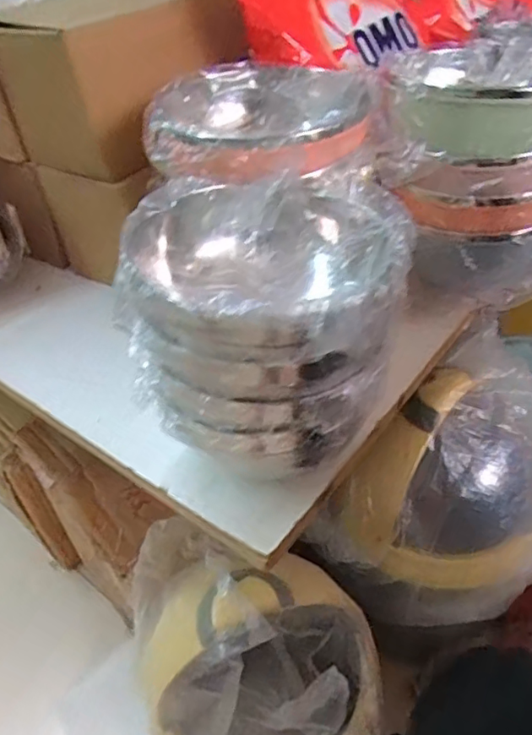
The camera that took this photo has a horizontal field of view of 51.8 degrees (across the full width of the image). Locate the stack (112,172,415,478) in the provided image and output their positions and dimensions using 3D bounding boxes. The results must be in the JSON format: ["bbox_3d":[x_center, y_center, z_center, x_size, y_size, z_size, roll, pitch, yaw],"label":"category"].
[{"bbox_3d":[-0.003,-0.038,0.331,0.161,0.097,0.145,17,47,24],"label":"stack"}]

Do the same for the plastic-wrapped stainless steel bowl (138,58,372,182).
[{"bbox_3d":[-0.009,-0.191,0.422,0.166,0.044,0.169,-3,42,3],"label":"plastic-wrapped stainless steel bowl"}]

